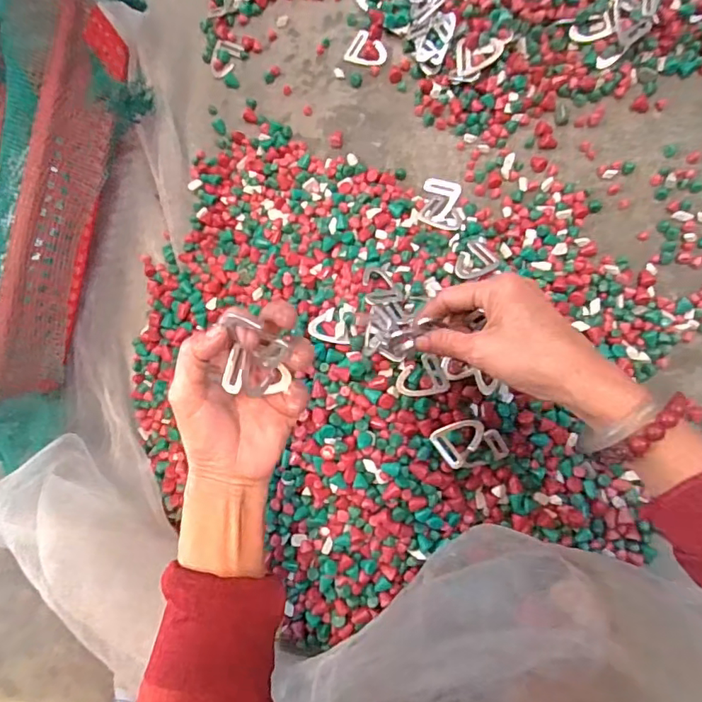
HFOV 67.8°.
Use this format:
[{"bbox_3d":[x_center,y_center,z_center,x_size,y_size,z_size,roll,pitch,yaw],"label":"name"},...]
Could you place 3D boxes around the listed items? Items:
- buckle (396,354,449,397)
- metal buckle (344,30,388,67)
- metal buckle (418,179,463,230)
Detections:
[{"bbox_3d":[0.060,0.026,0.450,0.039,0.007,0.034,-31,81,8],"label":"buckle"},{"bbox_3d":[0.018,-0.321,0.559,0.043,0.005,0.033,27,91,10],"label":"metal buckle"},{"bbox_3d":[0.093,-0.150,0.532,0.042,0.006,0.050,8,88,10],"label":"metal buckle"}]

